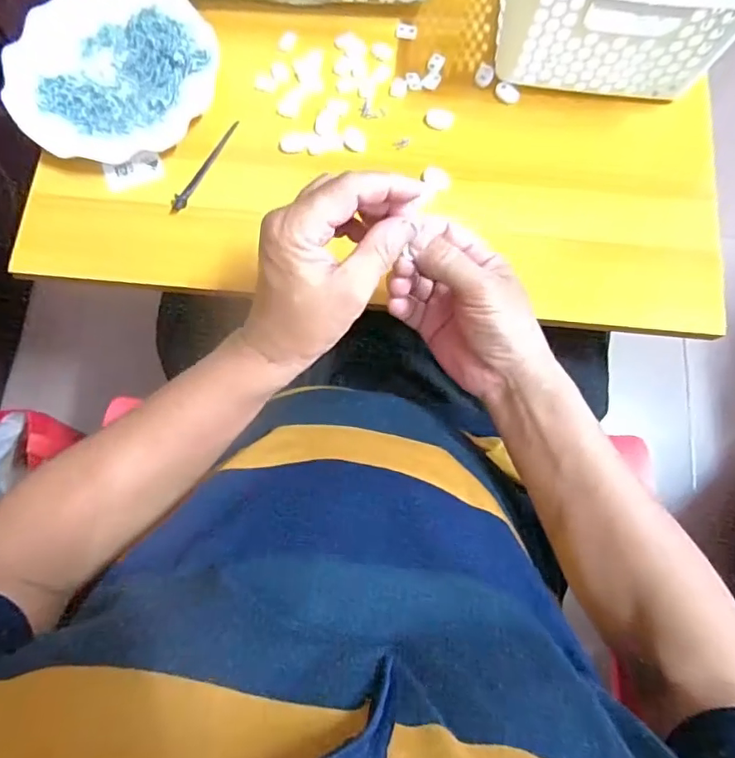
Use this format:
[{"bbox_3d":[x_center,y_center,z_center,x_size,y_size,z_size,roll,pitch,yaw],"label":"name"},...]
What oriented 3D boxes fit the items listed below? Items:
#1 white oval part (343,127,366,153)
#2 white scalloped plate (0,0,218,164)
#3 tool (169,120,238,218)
[{"bbox_3d":[-0.012,-0.217,0.479,0.021,0.004,0.024,5,75,0],"label":"white oval part"},{"bbox_3d":[-0.232,-0.283,0.482,0.179,0.022,0.174,0,75,-1],"label":"white scalloped plate"},{"bbox_3d":[-0.145,-0.189,0.472,0.011,0.006,0.103,26,77,6],"label":"tool"}]

